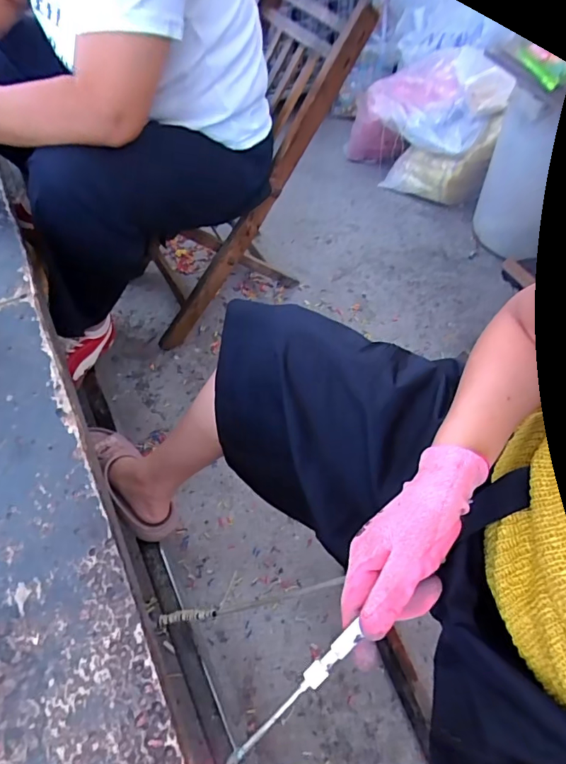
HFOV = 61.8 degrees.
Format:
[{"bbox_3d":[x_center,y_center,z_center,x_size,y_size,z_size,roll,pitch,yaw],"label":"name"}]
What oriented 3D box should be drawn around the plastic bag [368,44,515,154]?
[{"bbox_3d":[0.452,-0.873,1.426,0.387,0.174,0.397,9,55,7],"label":"plastic bag"}]

